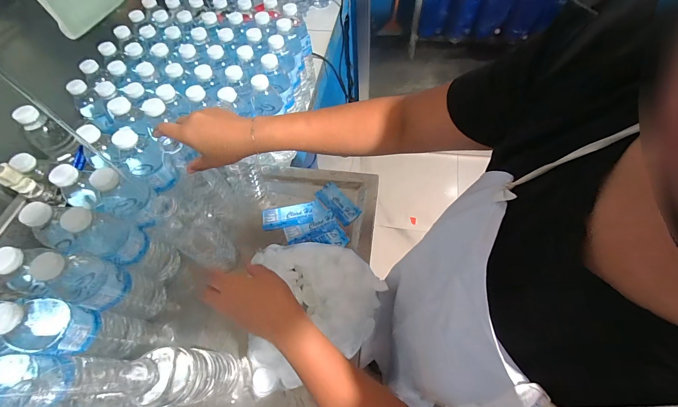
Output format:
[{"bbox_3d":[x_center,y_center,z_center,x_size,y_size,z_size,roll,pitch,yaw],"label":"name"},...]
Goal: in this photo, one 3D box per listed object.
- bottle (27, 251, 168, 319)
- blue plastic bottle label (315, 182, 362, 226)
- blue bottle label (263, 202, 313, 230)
[{"bbox_3d":[-0.328,0.118,0.422,0.057,0.195,0.061,-2,60,3],"label":"bottle"},{"bbox_3d":[-0.002,-0.001,0.585,0.044,0.005,0.095,-38,64,-16],"label":"blue plastic bottle label"},{"bbox_3d":[-0.102,0.025,0.581,0.100,0.009,0.044,-9,59,-1],"label":"blue bottle label"}]

